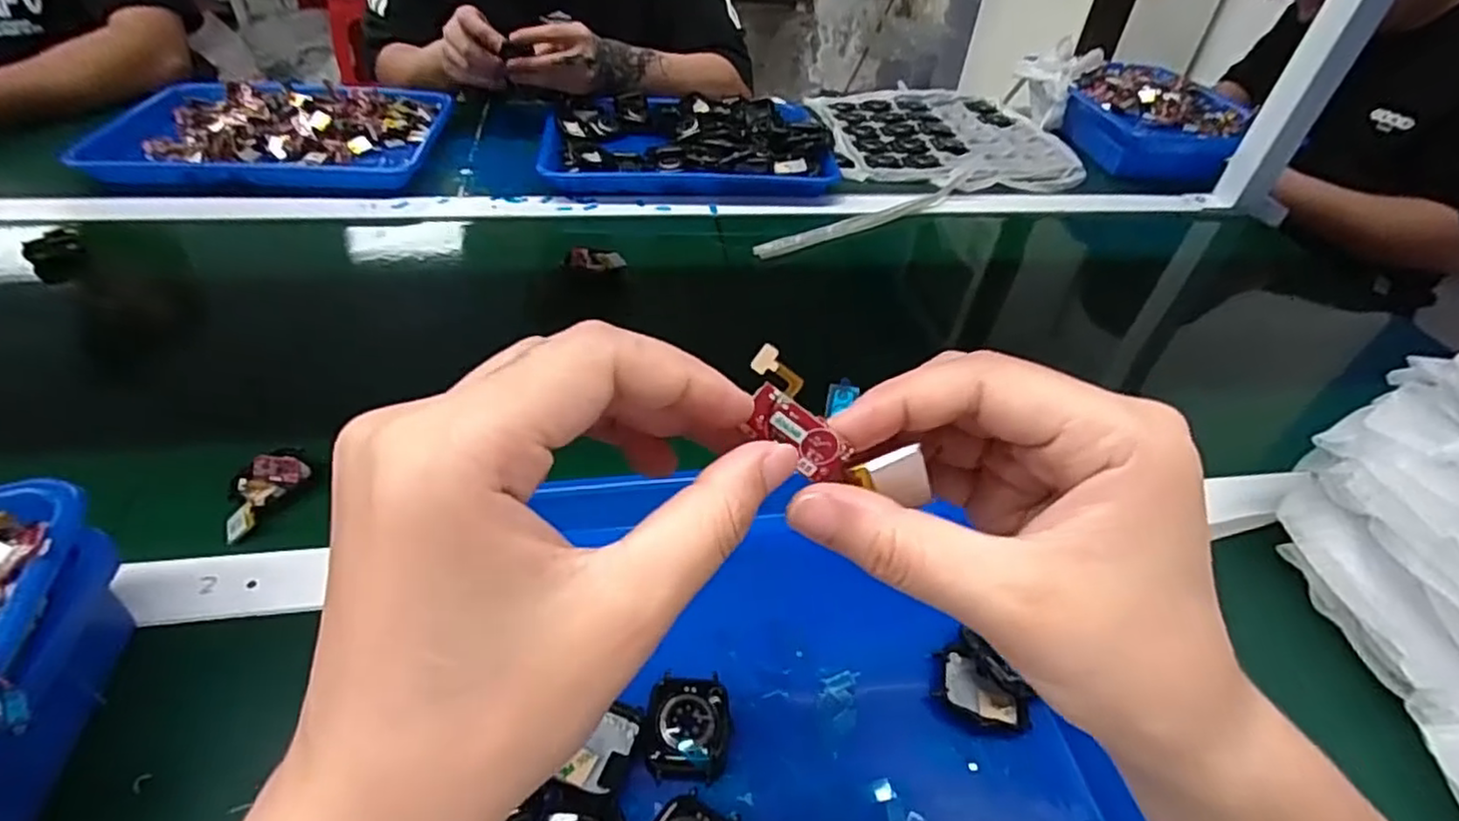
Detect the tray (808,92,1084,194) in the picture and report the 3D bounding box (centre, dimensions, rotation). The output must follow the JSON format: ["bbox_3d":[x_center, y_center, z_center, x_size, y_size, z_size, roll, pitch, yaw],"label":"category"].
[{"bbox_3d":[0.268,-0.364,0.897,0.287,0.021,0.299,-2,43,-8],"label":"tray"}]

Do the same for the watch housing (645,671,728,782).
[{"bbox_3d":[-0.019,0.144,0.317,0.037,0.011,0.045,3,43,-3],"label":"watch housing"}]

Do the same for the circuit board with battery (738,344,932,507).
[{"bbox_3d":[0.027,0.007,0.174,0.059,0.024,0.004,40,7,-18],"label":"circuit board with battery"}]

